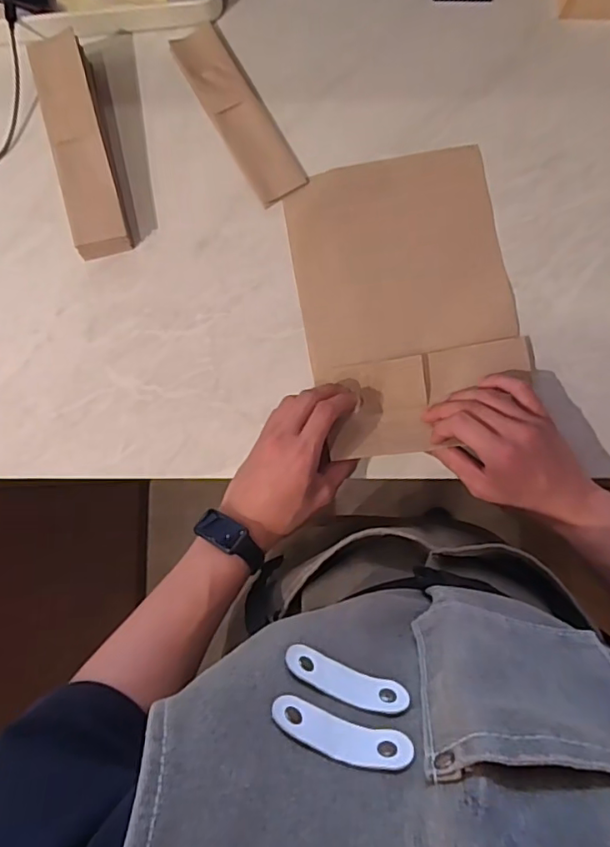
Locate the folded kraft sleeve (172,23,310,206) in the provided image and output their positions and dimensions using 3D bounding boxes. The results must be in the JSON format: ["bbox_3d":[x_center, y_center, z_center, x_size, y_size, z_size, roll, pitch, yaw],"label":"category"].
[{"bbox_3d":[-0.067,-0.311,0.548,0.049,0.012,0.196,-30,85,-1],"label":"folded kraft sleeve"}]

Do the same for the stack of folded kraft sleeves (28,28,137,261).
[{"bbox_3d":[-0.215,-0.263,0.528,0.049,0.046,0.205,-14,85,1],"label":"stack of folded kraft sleeves"}]

